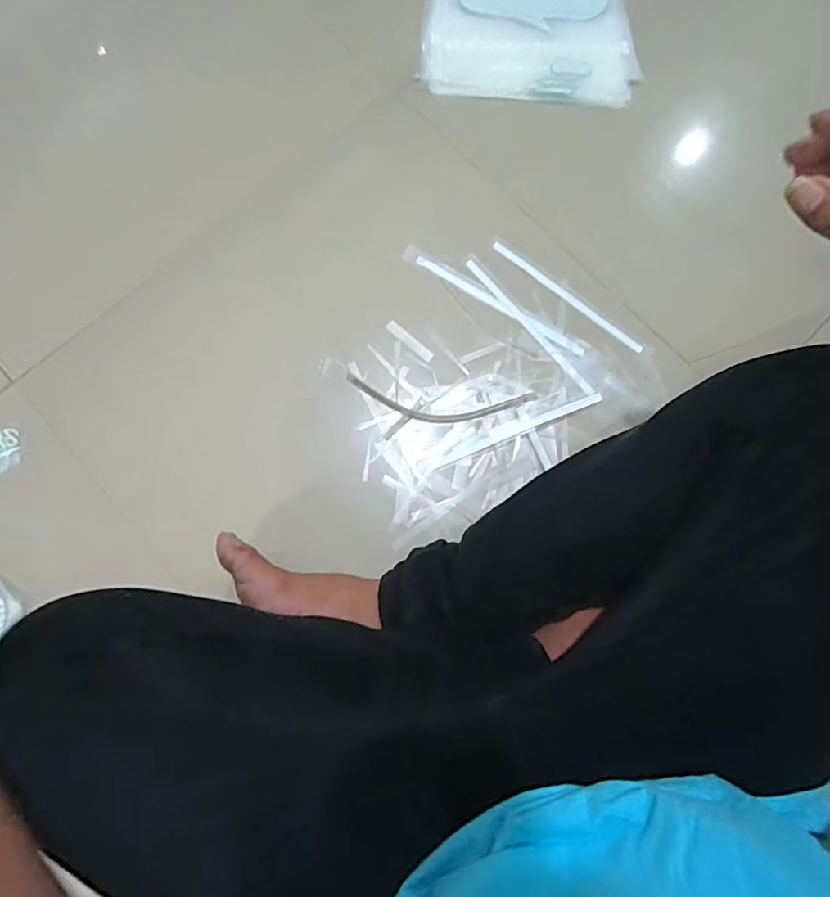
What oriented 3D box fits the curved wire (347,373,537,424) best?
[{"bbox_3d":[0.030,-0.053,0.644,0.221,0.004,0.048,5,78,-1],"label":"curved wire"}]

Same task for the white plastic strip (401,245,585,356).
[{"bbox_3d":[0.096,-0.184,0.673,0.250,0.004,0.019,31,79,5],"label":"white plastic strip"}]

